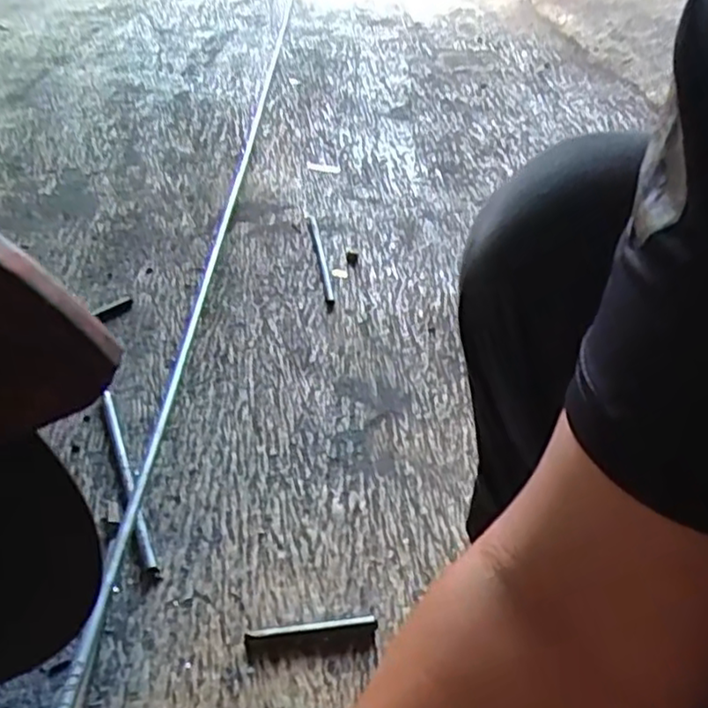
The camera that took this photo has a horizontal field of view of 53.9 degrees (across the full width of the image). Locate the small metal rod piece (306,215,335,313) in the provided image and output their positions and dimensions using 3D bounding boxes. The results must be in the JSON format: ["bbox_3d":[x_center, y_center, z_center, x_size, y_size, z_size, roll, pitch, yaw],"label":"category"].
[{"bbox_3d":[-0.051,-0.144,1.063,0.015,0.015,0.265,-4,42,-9],"label":"small metal rod piece"}]

